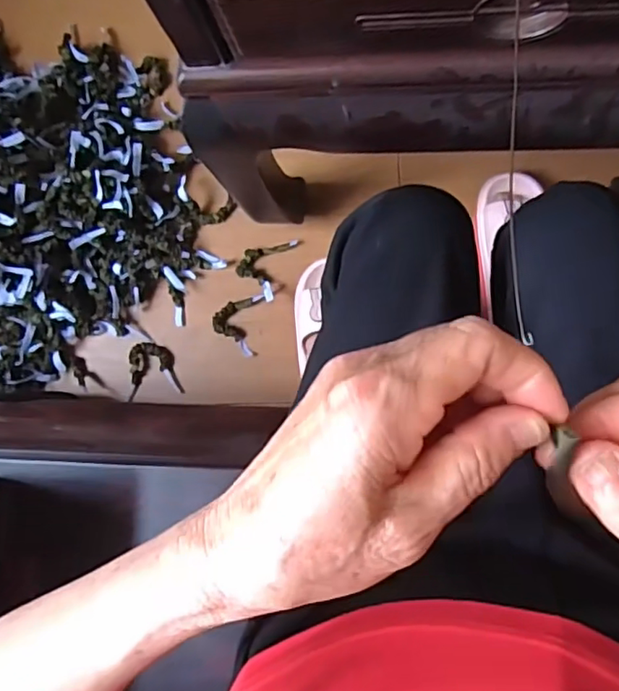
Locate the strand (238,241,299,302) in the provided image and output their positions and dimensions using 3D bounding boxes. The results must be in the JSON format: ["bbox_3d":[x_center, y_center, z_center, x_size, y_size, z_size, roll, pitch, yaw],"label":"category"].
[{"bbox_3d":[-0.075,-0.133,0.938,0.076,0.022,0.106,21,89,9],"label":"strand"}]

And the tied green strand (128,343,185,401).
[{"bbox_3d":[-0.264,0.041,0.964,0.090,0.024,0.090,-12,84,7],"label":"tied green strand"}]

